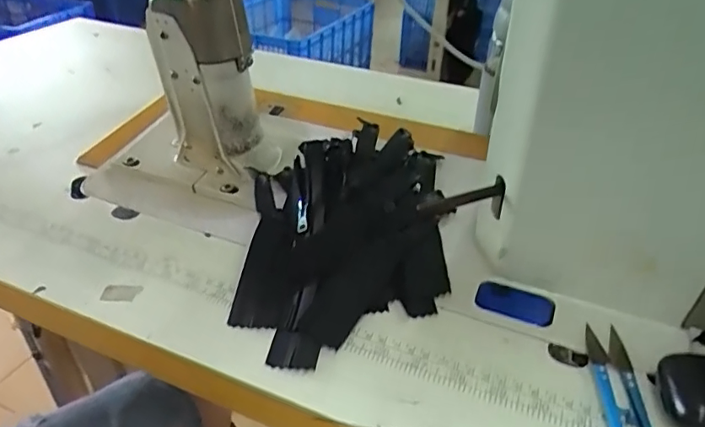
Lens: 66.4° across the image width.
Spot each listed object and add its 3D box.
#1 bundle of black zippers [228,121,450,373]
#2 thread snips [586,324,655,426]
[{"bbox_3d":[-0.005,0.007,0.430,0.157,0.056,0.233,0,34,-3],"label":"bundle of black zippers"},{"bbox_3d":[0.163,0.113,0.322,0.028,0.010,0.113,5,34,5],"label":"thread snips"}]

